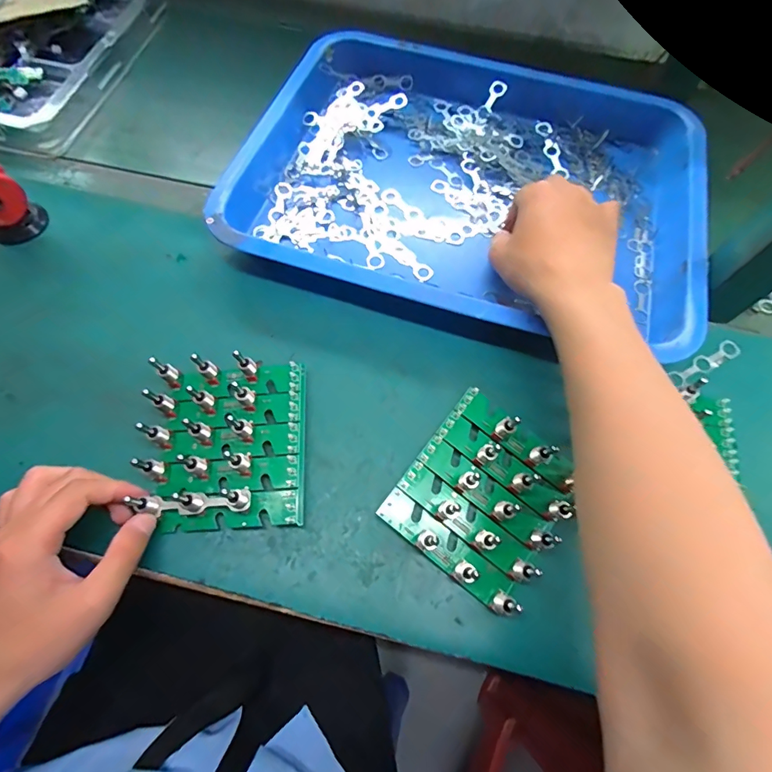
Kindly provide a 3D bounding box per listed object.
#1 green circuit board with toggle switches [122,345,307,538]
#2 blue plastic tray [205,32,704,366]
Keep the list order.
[{"bbox_3d":[-0.120,0.040,0.317,0.112,0.043,0.124,-4,68,-2],"label":"green circuit board with toggle switches"},{"bbox_3d":[0.088,-0.221,0.428,0.434,0.042,0.374,15,69,6],"label":"blue plastic tray"}]

